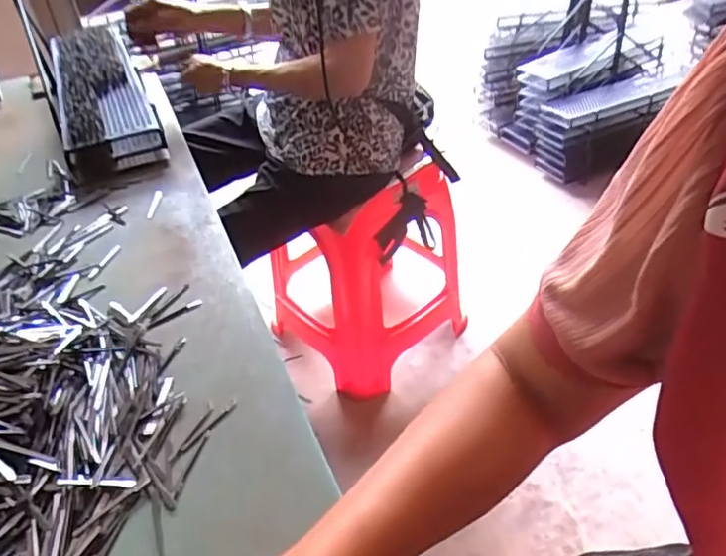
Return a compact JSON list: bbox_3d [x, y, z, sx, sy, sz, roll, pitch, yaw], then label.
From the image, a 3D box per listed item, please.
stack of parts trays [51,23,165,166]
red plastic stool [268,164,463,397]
[{"bbox_3d":[-0.508,-0.368,1.129,0.148,0.086,0.617,-19,41,-16],"label":"stack of parts trays"},{"bbox_3d":[-0.012,-0.046,1.320,0.370,0.451,0.378,-37,52,-27],"label":"red plastic stool"}]

